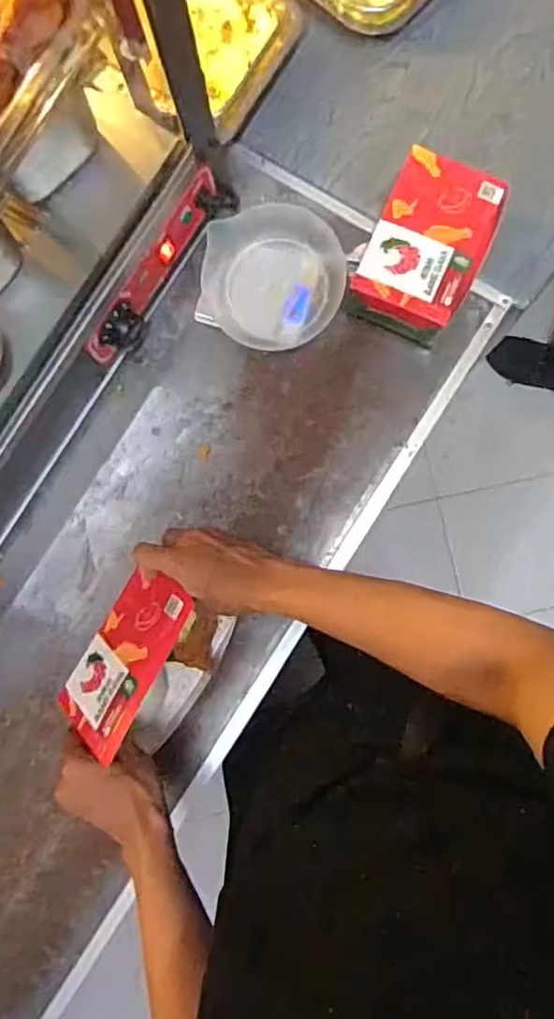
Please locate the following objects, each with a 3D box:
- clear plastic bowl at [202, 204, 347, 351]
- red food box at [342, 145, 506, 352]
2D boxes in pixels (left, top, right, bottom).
[{"bbox_3d":[-0.004,-0.265,0.735,0.150,0.068,0.155,0,84,3],"label":"clear plastic bowl"},{"bbox_3d":[0.163,-0.279,0.717,0.116,0.074,0.182,26,86,6],"label":"red food box"}]

